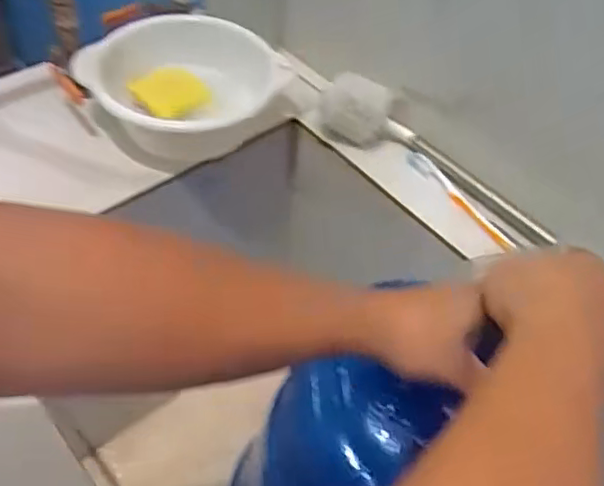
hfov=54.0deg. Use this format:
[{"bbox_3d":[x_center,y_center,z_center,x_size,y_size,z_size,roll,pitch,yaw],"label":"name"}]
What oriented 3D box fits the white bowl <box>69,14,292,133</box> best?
[{"bbox_3d":[-0.144,-0.181,0.673,0.194,0.094,0.185,2,52,-3],"label":"white bowl"}]

